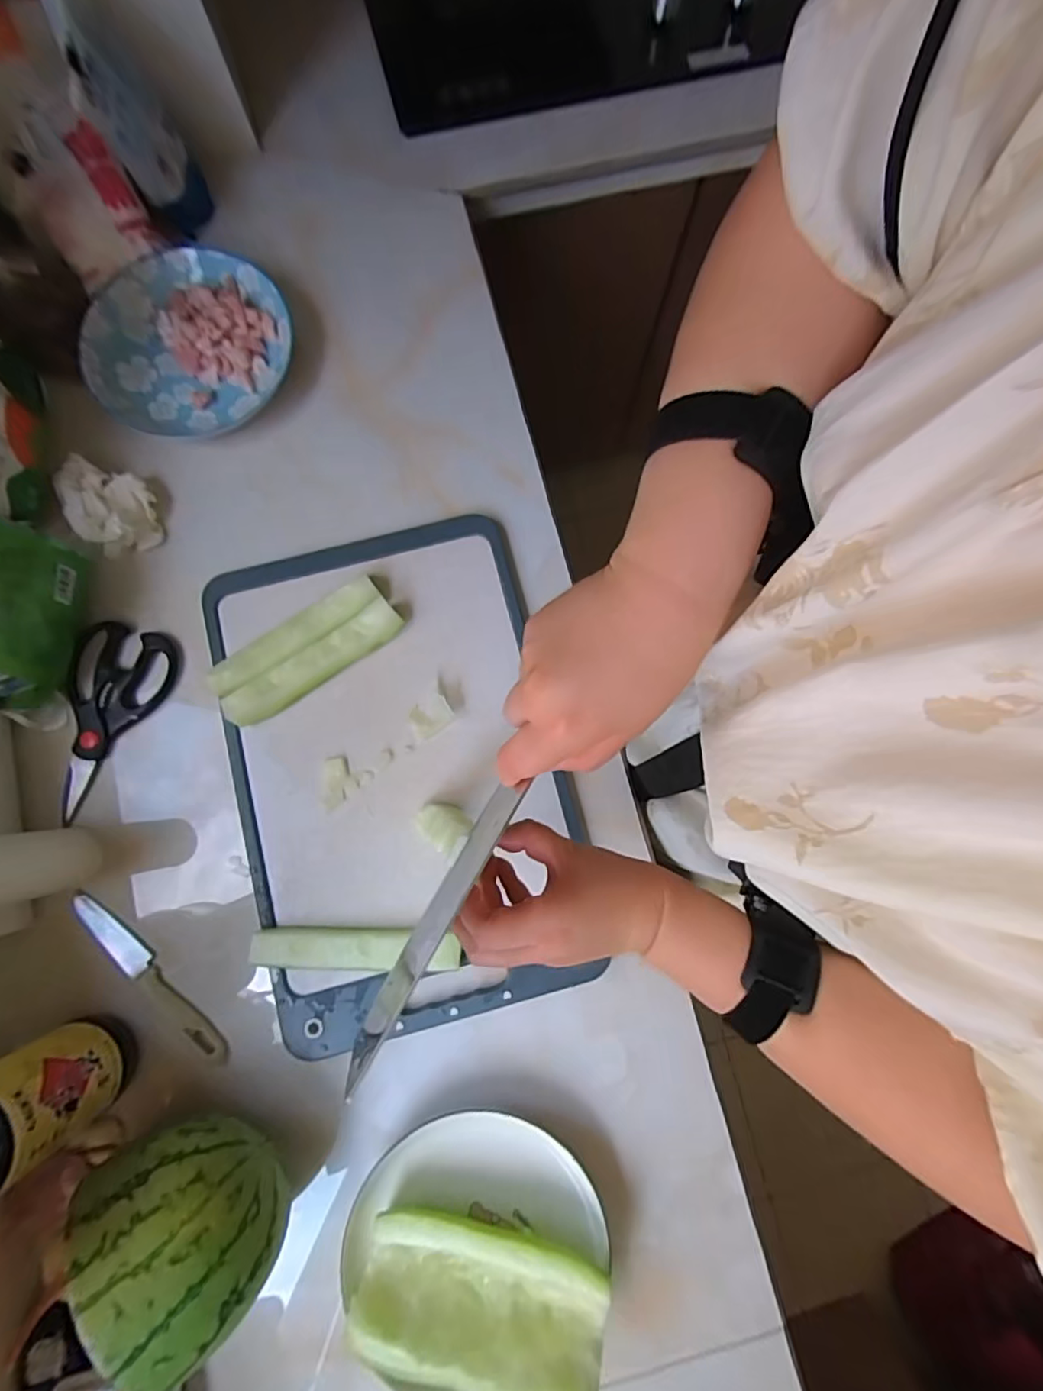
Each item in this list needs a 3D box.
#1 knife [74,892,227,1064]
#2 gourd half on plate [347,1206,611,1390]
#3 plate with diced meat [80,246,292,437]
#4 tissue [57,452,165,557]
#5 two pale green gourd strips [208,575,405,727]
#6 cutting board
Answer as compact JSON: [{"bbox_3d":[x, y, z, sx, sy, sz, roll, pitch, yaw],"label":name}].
[{"bbox_3d":[-0.316,0.236,0.483,0.187,0.017,0.029,44,82,6],"label":"knife"},{"bbox_3d":[-0.029,0.435,0.416,0.173,0.070,0.080,10,83,-1],"label":"gourd half on plate"},{"bbox_3d":[-0.323,-0.339,0.558,0.191,0.041,0.176,0,80,-1],"label":"plate with diced meat"},{"bbox_3d":[-0.382,-0.178,0.525,0.099,0.030,0.070,44,84,3],"label":"tissue"},{"bbox_3d":[-0.193,-0.041,0.512,0.164,0.022,0.066,-35,83,-7],"label":"two pale green gourd strips"},{"bbox_3d":[-0.111,0.061,0.505,0.273,0.016,0.427,-13,81,-3],"label":"cutting board"}]

